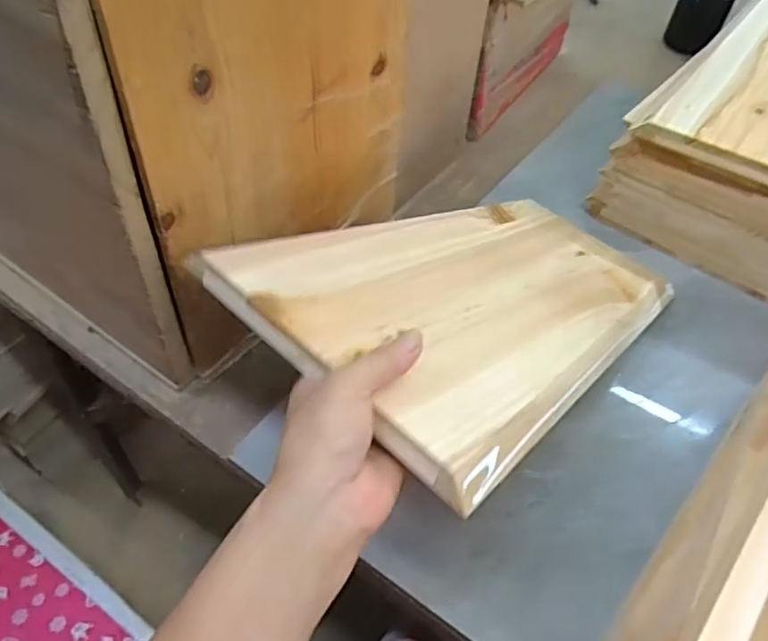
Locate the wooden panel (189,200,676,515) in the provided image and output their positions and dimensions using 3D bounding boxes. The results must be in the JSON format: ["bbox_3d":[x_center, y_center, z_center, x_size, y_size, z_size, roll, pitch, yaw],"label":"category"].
[{"bbox_3d":[0.081,-0.028,0.520,0.228,0.025,0.405,35,34,23],"label":"wooden panel"}]

